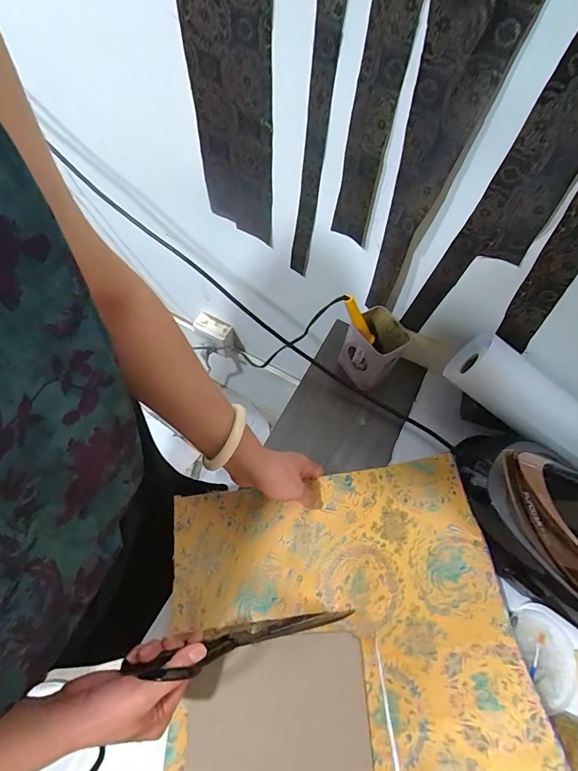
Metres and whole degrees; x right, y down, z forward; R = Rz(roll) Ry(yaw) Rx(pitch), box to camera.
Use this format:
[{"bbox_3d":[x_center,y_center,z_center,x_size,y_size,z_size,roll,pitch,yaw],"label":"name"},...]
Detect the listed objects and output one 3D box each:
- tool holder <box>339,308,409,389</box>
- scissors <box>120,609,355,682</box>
[{"bbox_3d":[0.120,-0.051,0.594,0.078,0.096,0.070,38,69,14],"label":"tool holder"},{"bbox_3d":[-0.043,0.271,0.433,0.240,0.064,0.020,3,61,-32],"label":"scissors"}]

